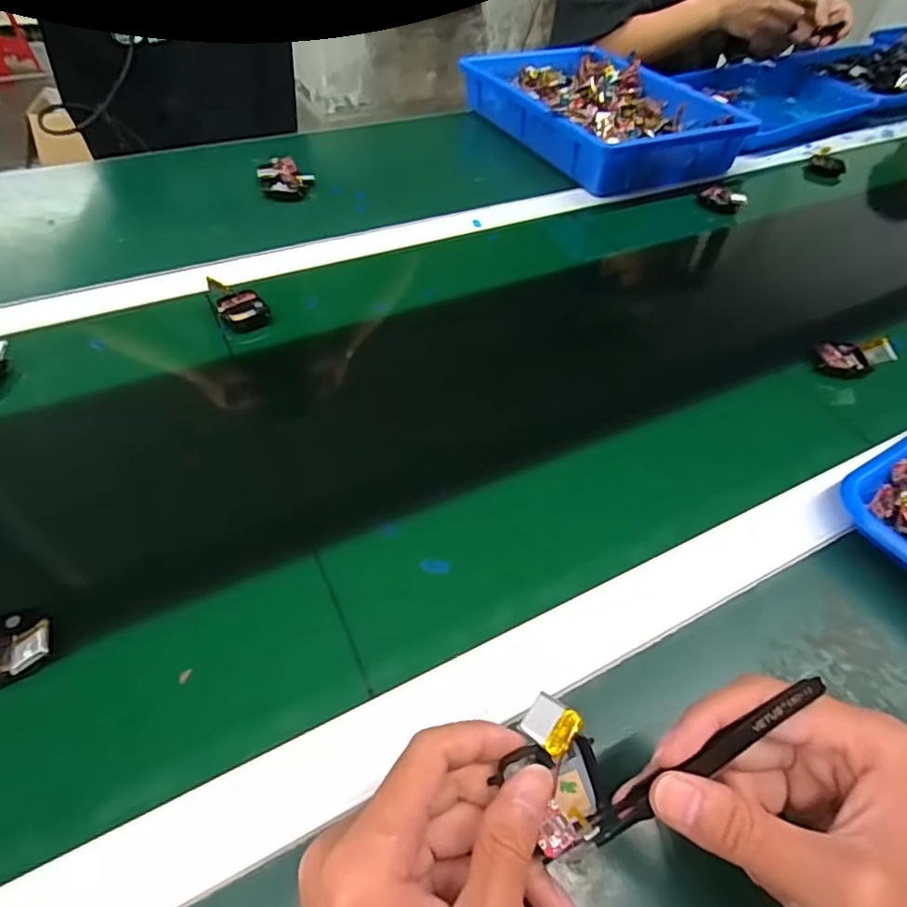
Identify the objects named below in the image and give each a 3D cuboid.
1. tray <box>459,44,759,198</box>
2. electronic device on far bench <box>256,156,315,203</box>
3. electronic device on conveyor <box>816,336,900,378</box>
[{"bbox_3d":[0.191,-0.474,0.761,0.246,0.059,0.366,-21,53,-22],"label":"tray"},{"bbox_3d":[-0.197,-0.323,0.650,0.061,0.021,0.075,-4,48,-9],"label":"electronic device on far bench"},{"bbox_3d":[0.345,-0.085,0.472,0.051,0.033,0.034,33,53,23],"label":"electronic device on conveyor"}]

